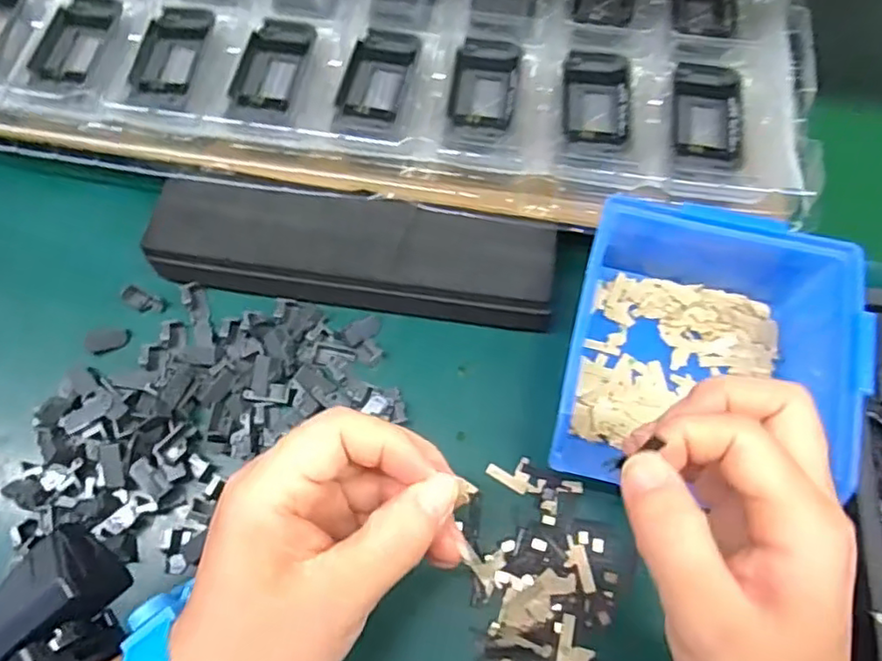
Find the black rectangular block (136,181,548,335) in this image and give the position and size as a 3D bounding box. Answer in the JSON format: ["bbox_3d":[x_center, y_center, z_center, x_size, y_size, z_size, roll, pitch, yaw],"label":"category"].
[{"bbox_3d":[-0.047,-0.043,0.344,0.212,0.026,0.057,5,66,2],"label":"black rectangular block"}]

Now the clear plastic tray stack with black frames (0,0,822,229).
[{"bbox_3d":[-0.042,-0.226,0.399,0.506,0.040,0.322,8,66,3],"label":"clear plastic tray stack with black frames"}]

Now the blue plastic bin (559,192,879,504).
[{"bbox_3d":[0.127,0.012,0.312,0.125,0.061,0.132,13,71,10],"label":"blue plastic bin"}]

